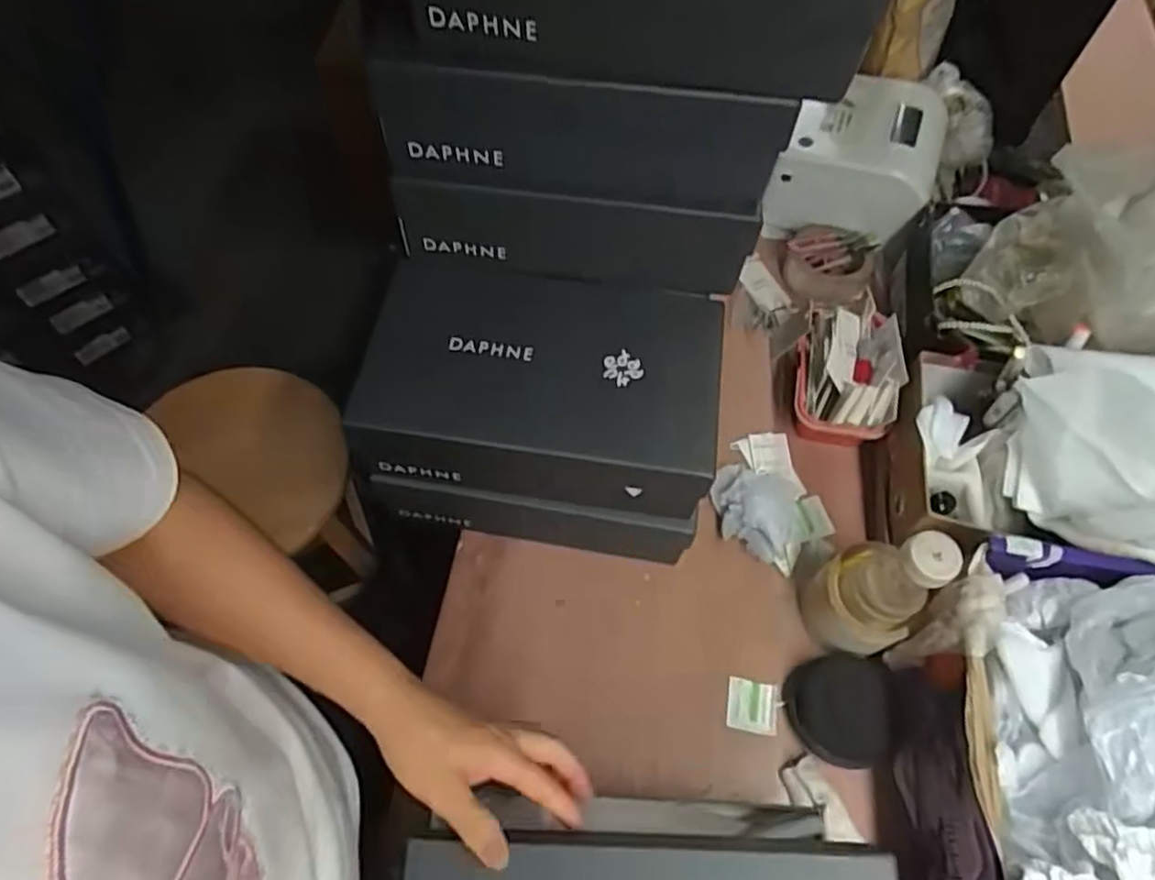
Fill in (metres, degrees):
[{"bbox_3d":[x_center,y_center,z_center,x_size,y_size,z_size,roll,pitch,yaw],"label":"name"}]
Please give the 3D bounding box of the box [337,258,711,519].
[{"bbox_3d":[-0.035,-0.047,0.627,0.307,0.096,0.176,5,62,2],"label":"box"}]

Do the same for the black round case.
[{"bbox_3d":[0.236,0.238,0.625,0.092,0.024,0.090,1,62,-1],"label":"black round case"}]

